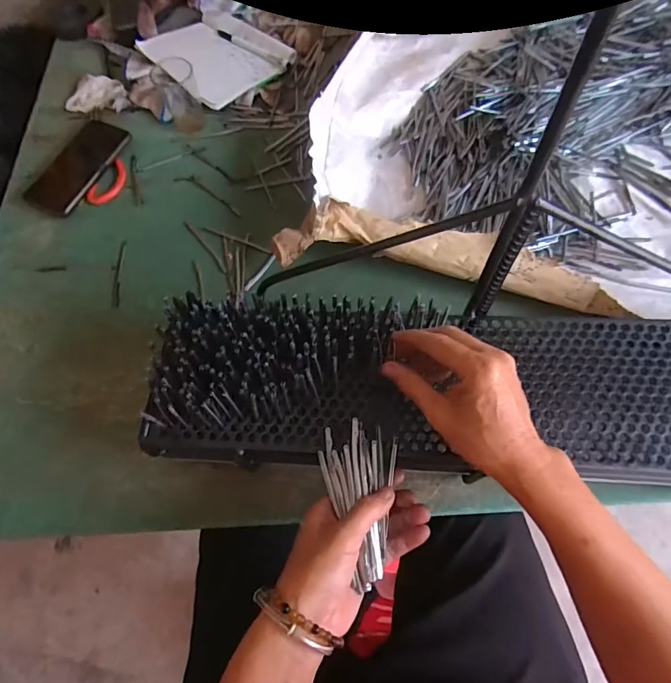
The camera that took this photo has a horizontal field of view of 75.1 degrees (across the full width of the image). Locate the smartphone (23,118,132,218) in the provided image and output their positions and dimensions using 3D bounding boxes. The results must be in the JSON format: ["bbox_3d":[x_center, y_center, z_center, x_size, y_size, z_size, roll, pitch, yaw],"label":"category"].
[{"bbox_3d":[-0.364,-0.249,0.617,0.075,0.009,0.156,27,76,4],"label":"smartphone"}]

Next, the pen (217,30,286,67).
[{"bbox_3d":[-0.138,-0.469,0.698,0.146,0.009,0.015,35,73,16],"label":"pen"}]

